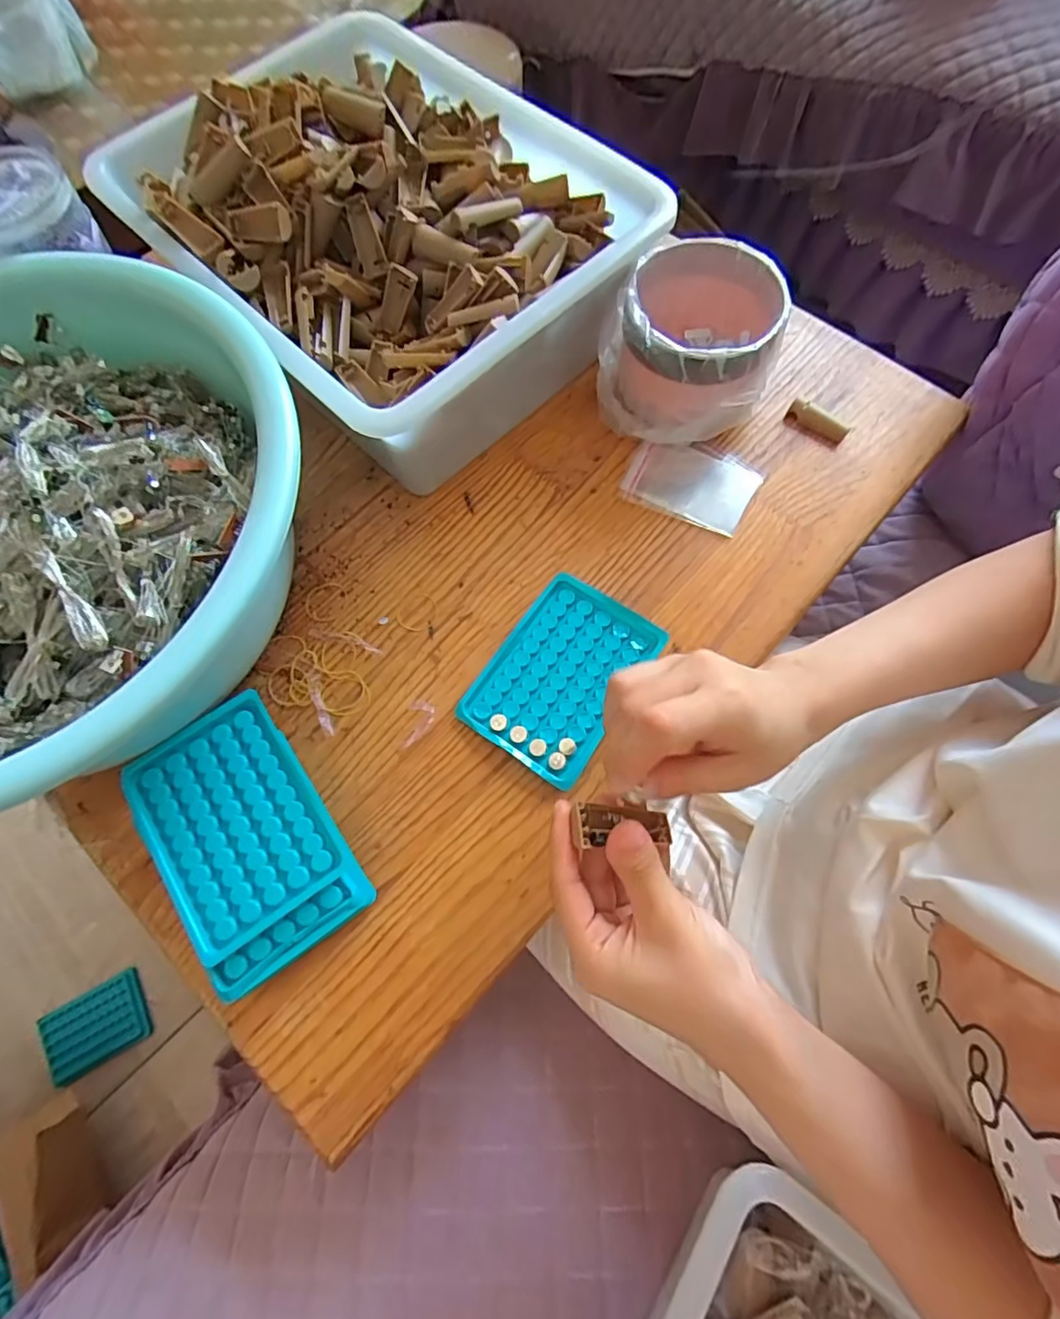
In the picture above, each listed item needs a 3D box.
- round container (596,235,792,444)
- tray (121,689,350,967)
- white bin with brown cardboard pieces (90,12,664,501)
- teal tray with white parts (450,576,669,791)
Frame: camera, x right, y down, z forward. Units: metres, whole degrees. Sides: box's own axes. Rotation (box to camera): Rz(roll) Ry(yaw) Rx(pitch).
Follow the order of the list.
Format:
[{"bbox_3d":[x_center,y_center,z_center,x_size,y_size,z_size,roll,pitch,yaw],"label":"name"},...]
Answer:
[{"bbox_3d":[0.121,-0.243,0.451,0.123,0.085,0.124,0,70,1],"label":"round container"},{"bbox_3d":[-0.180,0.096,0.350,0.095,0.007,0.130,-34,74,-10],"label":"tray"},{"bbox_3d":[-0.118,-0.334,0.461,0.283,0.117,0.386,-43,75,-13],"label":"white bin with brown cardboard pieces"},{"bbox_3d":[0.023,0.010,0.412,0.094,0.021,0.134,33,78,9],"label":"teal tray with white parts"}]

